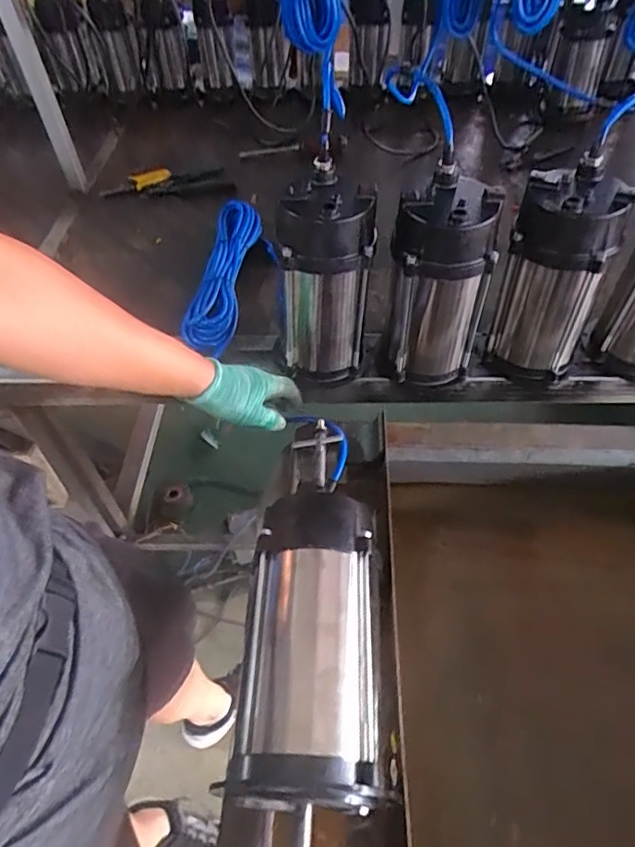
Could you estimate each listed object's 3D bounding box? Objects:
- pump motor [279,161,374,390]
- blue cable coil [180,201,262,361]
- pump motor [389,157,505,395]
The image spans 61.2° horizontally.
[{"bbox_3d":[0.007,-0.182,0.709,0.123,0.256,0.102,1,51,3],"label":"pump motor"},{"bbox_3d":[-0.152,-0.267,0.922,0.081,0.060,0.370,2,51,3],"label":"blue cable coil"},{"bbox_3d":[0.154,-0.168,0.697,0.121,0.260,0.105,7,51,8],"label":"pump motor"}]

